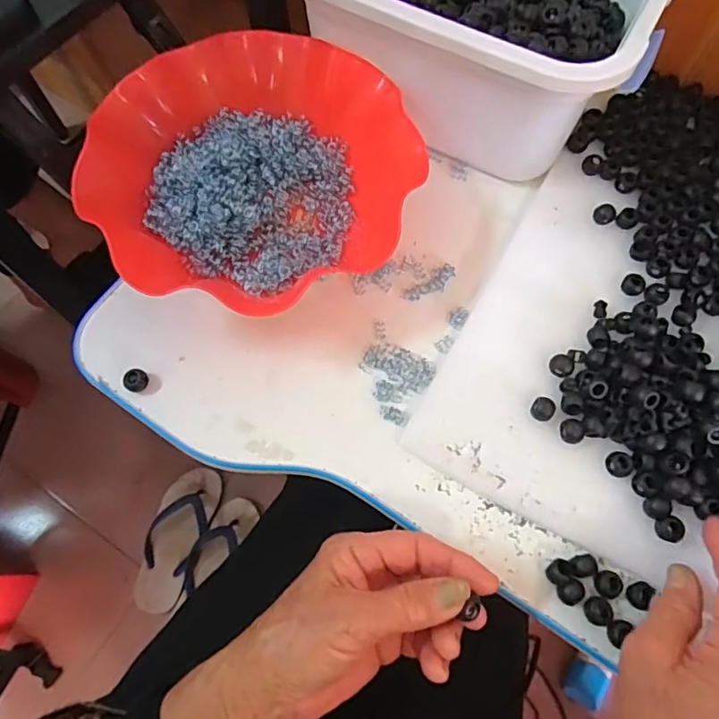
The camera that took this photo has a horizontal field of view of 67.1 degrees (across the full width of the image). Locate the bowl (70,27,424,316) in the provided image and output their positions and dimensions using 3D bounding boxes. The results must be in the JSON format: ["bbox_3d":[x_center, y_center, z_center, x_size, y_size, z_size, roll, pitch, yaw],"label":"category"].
[{"bbox_3d":[-0.077,-0.137,0.392,0.214,0.065,0.200,-1,71,2],"label":"bowl"}]

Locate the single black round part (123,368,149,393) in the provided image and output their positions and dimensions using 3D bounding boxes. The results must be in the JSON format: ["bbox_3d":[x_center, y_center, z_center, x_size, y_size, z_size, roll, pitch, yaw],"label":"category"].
[{"bbox_3d":[-0.152,0.014,0.369,0.015,0.013,0.015,-1,71,2],"label":"single black round part"}]

